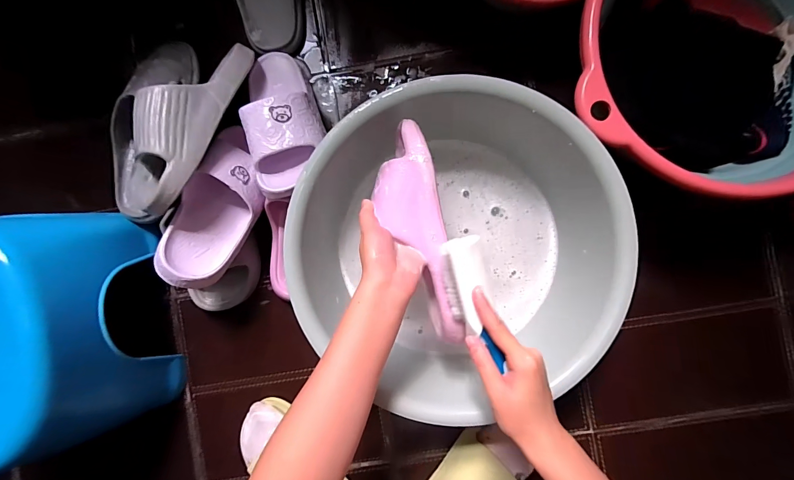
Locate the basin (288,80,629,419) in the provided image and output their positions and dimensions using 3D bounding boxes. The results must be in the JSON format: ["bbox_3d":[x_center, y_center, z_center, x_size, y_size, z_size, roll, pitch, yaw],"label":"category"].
[{"bbox_3d":[0.068,0.006,0.455,0.380,0.126,0.369,0,90,3],"label":"basin"}]

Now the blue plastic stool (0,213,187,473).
[{"bbox_3d":[-0.466,0.118,0.467,0.214,0.205,0.293,-12,89,3],"label":"blue plastic stool"}]

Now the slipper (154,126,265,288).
[{"bbox_3d":[-0.236,-0.050,0.468,0.082,0.065,0.224,13,76,3],"label":"slipper"}]

